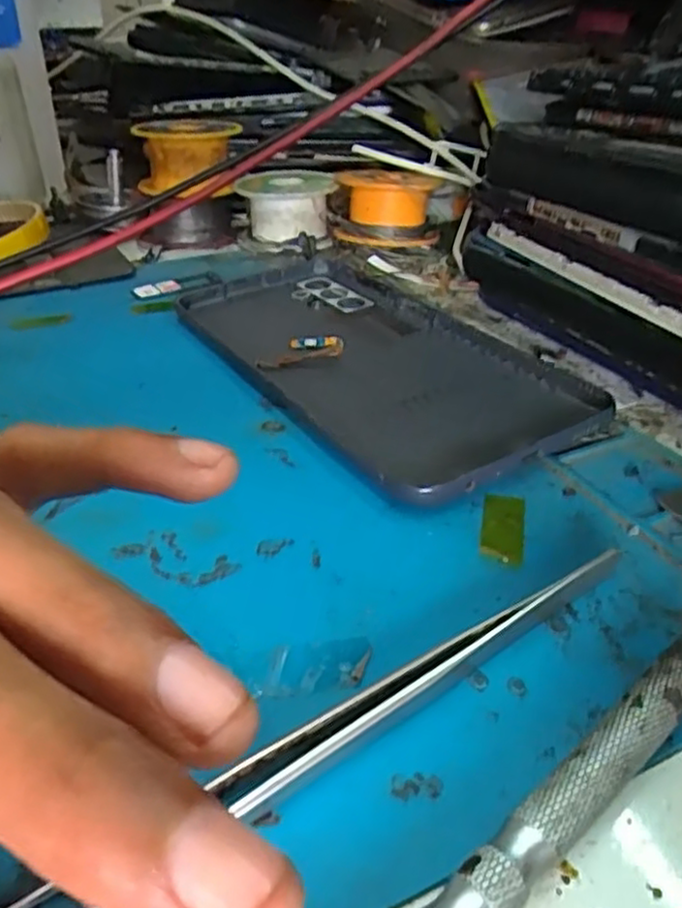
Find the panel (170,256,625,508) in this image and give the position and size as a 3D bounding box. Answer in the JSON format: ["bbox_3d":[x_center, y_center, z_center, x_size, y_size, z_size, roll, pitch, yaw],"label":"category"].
[{"bbox_3d":[0.005,-0.035,0.247,0.076,0.008,0.168,-21,38,-26],"label":"panel"}]

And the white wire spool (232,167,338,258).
[{"bbox_3d":[-0.028,-0.124,0.360,0.049,0.029,0.056,-3,34,-2],"label":"white wire spool"}]

